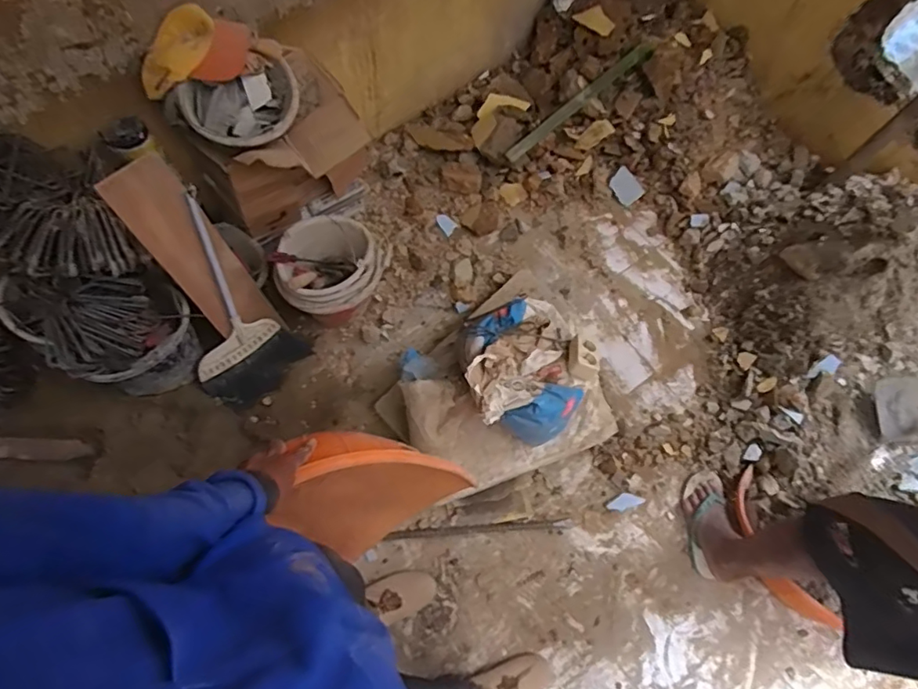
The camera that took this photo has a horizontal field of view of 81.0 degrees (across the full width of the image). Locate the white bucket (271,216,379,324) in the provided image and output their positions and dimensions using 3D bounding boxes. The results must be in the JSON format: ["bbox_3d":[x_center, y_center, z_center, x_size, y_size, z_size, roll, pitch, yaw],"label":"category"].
[{"bbox_3d":[-0.348,-0.183,1.506,0.268,0.258,0.248,1,62,-1],"label":"white bucket"}]

